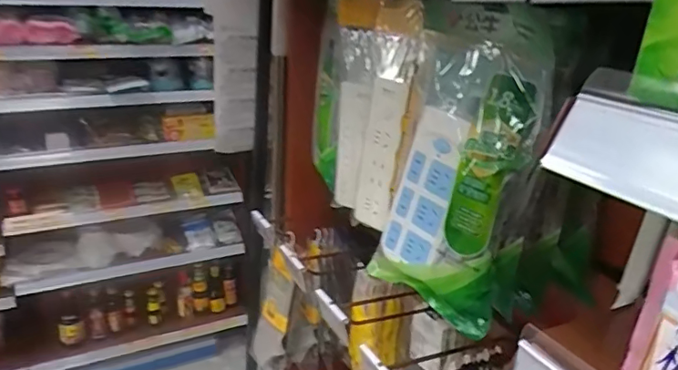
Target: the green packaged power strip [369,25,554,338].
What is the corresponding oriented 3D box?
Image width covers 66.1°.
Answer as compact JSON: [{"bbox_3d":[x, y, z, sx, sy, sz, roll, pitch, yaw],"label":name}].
[{"bbox_3d":[0.111,-0.003,0.530,0.063,0.275,0.150,-8,23,-27],"label":"green packaged power strip"}]

